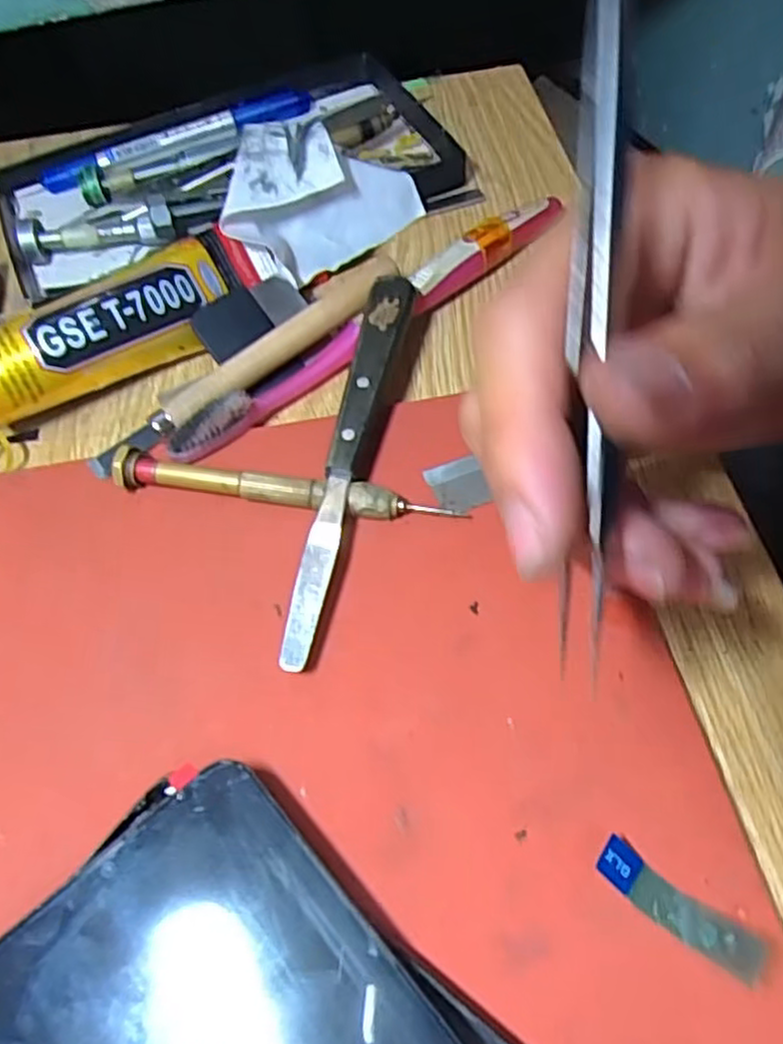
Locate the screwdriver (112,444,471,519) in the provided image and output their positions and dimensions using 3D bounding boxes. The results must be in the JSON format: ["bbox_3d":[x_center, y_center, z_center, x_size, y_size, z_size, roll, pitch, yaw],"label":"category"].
[{"bbox_3d":[-0.033,-0.010,0.223,0.108,0.013,0.011,6,59,9],"label":"screwdriver"}]

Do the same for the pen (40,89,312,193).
[{"bbox_3d":[-0.099,-0.181,0.337,0.130,0.008,0.013,-24,59,-9],"label":"pen"}]

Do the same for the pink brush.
[{"bbox_3d":[-0.004,-0.077,0.265,0.183,0.014,0.013,-38,62,-18],"label":"pink brush"}]

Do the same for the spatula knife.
[{"bbox_3d":[-0.011,-0.022,0.227,0.016,0.017,0.143,6,59,9],"label":"spatula knife"}]

